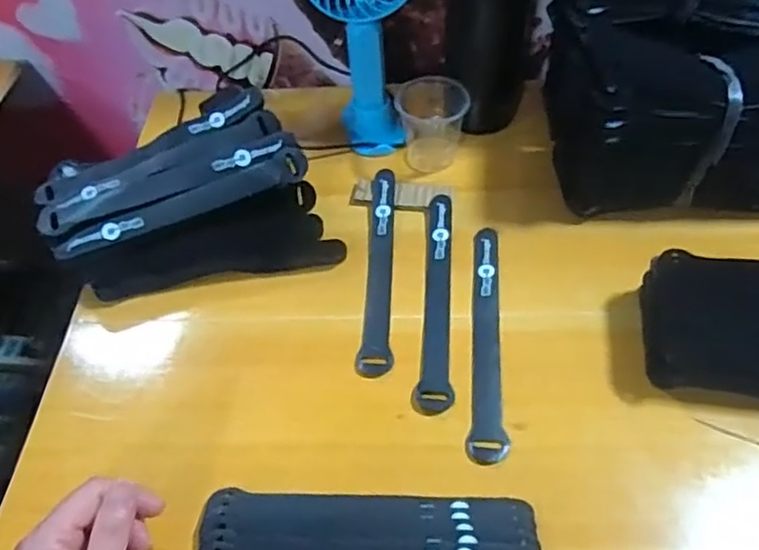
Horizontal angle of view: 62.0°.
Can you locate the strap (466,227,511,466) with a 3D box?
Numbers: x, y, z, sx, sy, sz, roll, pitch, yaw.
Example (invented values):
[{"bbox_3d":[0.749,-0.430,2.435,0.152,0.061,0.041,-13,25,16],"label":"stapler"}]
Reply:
[{"bbox_3d":[0.080,0.040,0.461,0.025,0.004,0.198,3,51,8],"label":"strap"}]

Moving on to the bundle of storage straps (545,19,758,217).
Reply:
[{"bbox_3d":[0.260,-0.134,0.532,0.201,0.116,0.135,-4,52,0],"label":"bundle of storage straps"}]

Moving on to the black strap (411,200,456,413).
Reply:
[{"bbox_3d":[0.046,0.012,0.481,0.025,0.004,0.198,4,52,6],"label":"black strap"}]

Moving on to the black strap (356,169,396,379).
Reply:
[{"bbox_3d":[0.000,-0.009,0.499,0.023,0.007,0.194,0,52,3],"label":"black strap"}]

